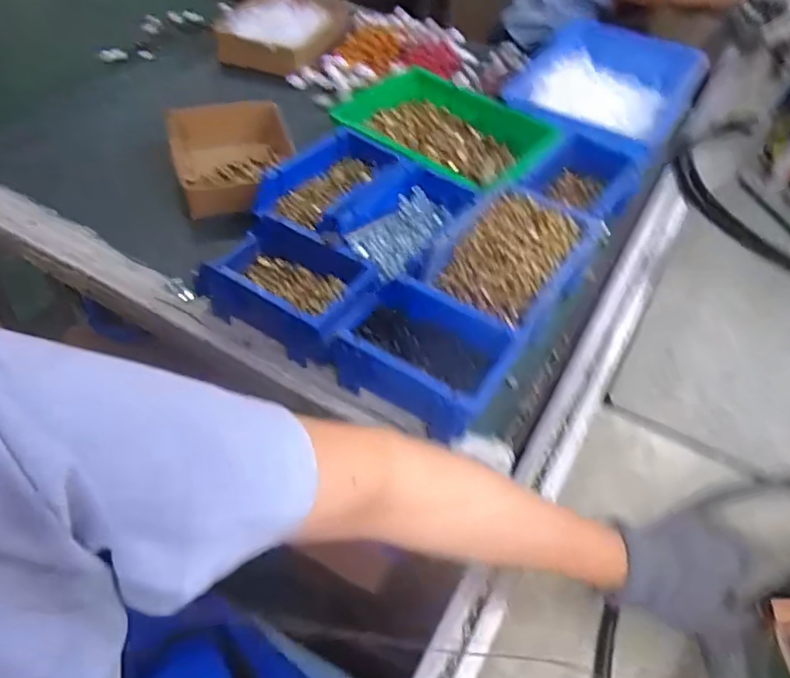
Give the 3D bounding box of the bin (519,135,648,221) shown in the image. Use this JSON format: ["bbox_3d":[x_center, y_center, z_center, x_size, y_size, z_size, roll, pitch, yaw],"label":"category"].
[{"bbox_3d":[0.221,-0.177,0.723,0.096,0.072,0.182,31,55,22],"label":"bin"}]

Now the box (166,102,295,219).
[{"bbox_3d":[-0.202,-0.233,0.765,0.146,0.053,0.181,-11,51,-12],"label":"box"}]

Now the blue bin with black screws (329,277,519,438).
[{"bbox_3d":[0.019,0.014,0.550,0.153,0.073,0.106,31,55,22],"label":"blue bin with black screws"}]

